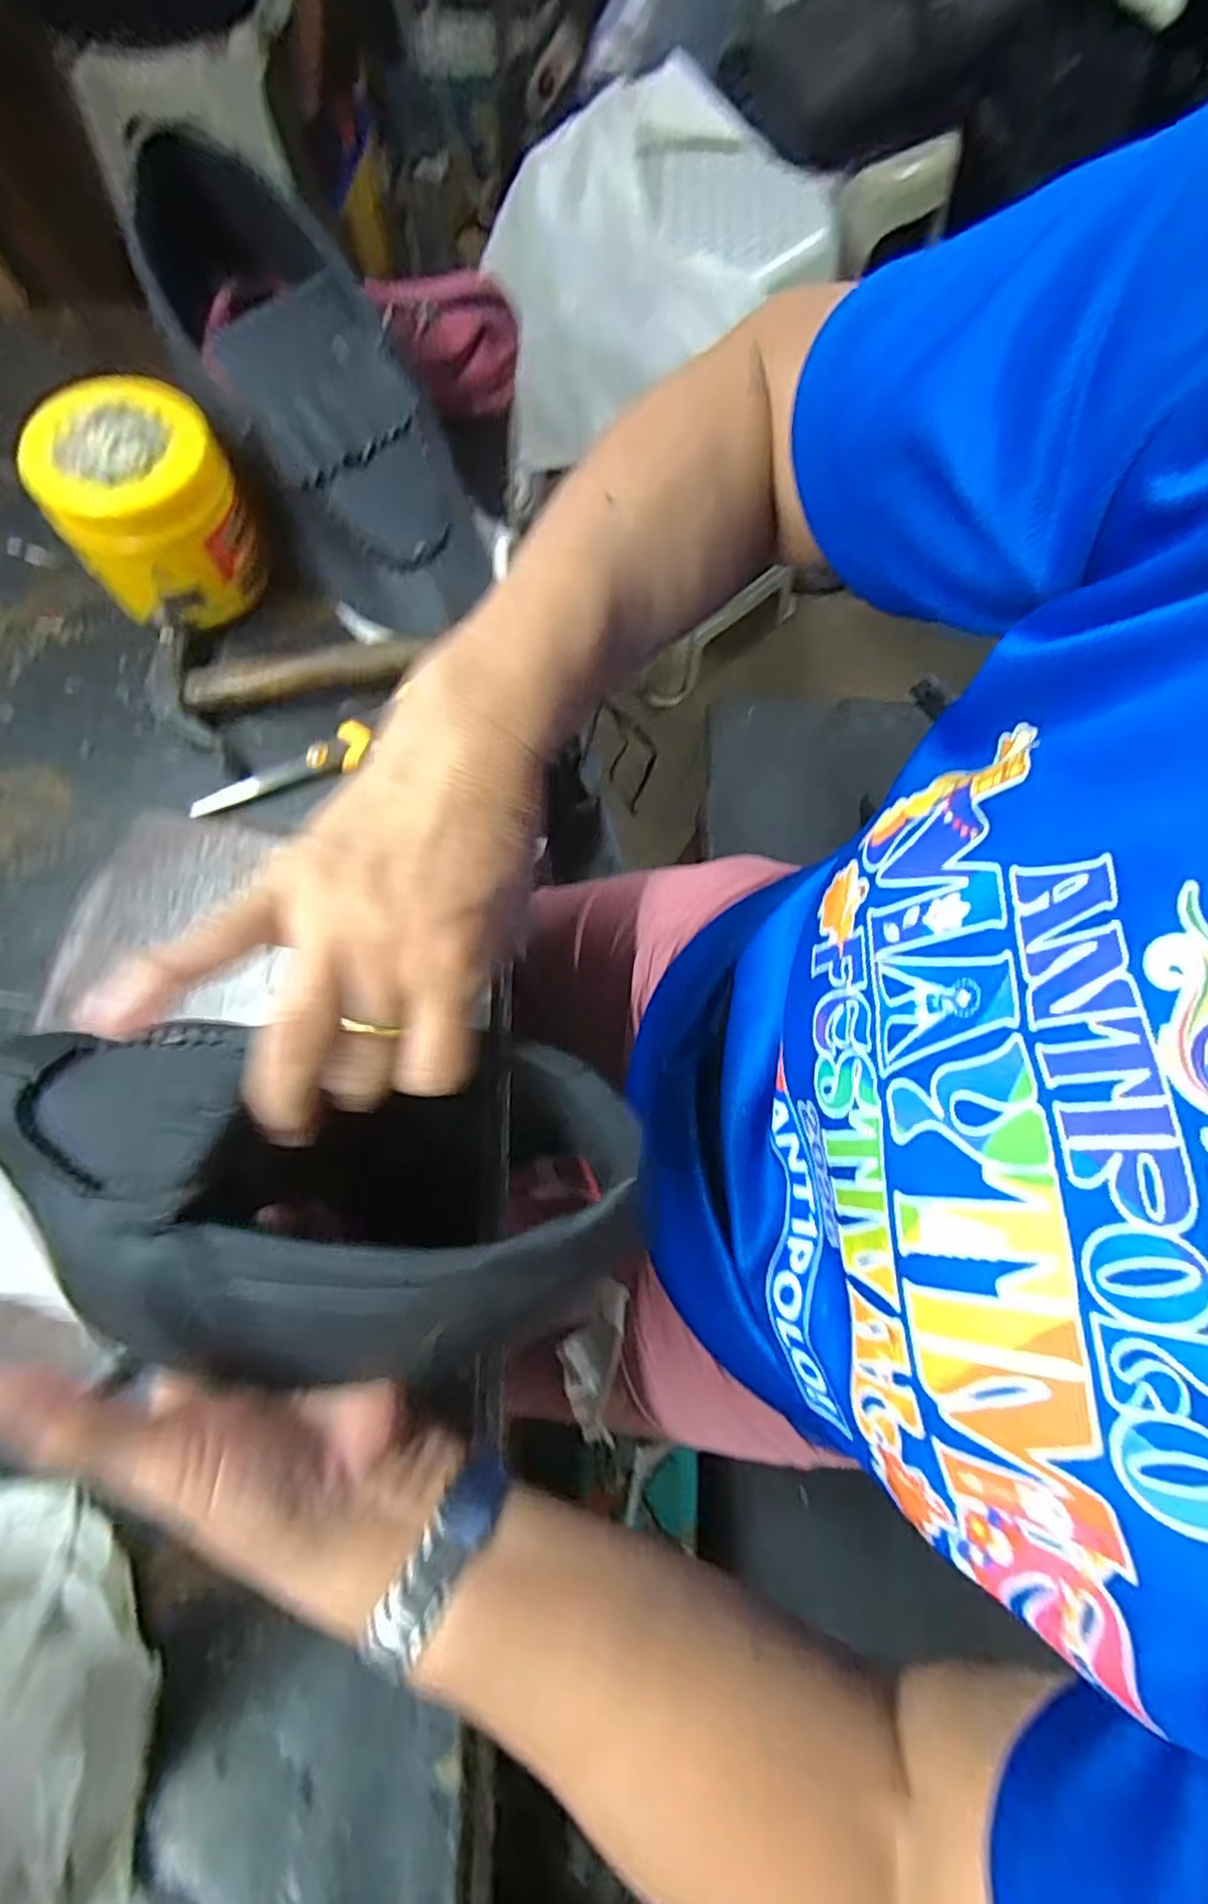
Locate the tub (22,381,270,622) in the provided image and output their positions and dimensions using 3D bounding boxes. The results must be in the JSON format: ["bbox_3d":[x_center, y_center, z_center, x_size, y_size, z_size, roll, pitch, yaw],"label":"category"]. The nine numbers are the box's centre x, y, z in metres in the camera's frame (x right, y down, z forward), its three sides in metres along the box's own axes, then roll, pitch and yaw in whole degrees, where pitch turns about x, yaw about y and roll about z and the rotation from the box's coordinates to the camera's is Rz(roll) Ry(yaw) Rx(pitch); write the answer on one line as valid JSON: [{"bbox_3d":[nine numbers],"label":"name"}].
[{"bbox_3d":[-0.262,-0.254,0.411,0.095,0.096,0.087,0,71,0],"label":"tub"}]

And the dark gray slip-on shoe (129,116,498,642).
[{"bbox_3d":[-0.186,-0.349,0.421,0.106,0.106,0.329,-32,94,-11],"label":"dark gray slip-on shoe"}]

